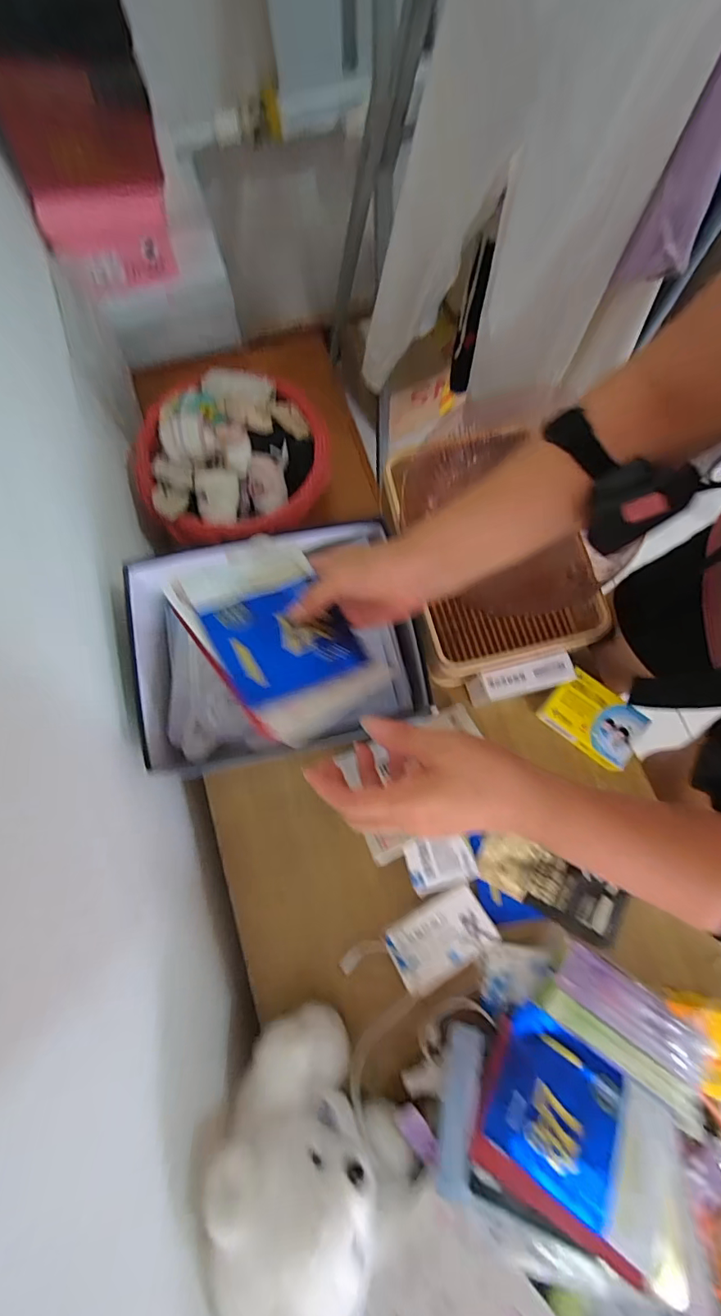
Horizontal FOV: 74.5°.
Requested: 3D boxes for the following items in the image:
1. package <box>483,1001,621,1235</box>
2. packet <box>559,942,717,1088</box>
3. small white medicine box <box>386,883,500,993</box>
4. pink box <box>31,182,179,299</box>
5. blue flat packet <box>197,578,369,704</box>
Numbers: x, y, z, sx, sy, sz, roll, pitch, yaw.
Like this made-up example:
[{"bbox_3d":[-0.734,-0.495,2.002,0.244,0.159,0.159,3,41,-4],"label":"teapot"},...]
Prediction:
[{"bbox_3d":[0.171,0.388,0.418,0.101,0.016,0.111,24,43,20],"label":"package"},{"bbox_3d":[0.265,0.342,0.464,0.134,0.013,0.055,30,50,24],"label":"packet"},{"bbox_3d":[0.084,0.294,0.503,0.107,0.021,0.067,-29,76,-7],"label":"small white medicine box"},{"bbox_3d":[-0.367,-0.625,0.709,0.170,0.112,0.050,-17,75,-4],"label":"pink box"},{"bbox_3d":[-0.063,-0.018,0.396,0.110,0.011,0.098,-24,67,-23],"label":"blue flat packet"}]

